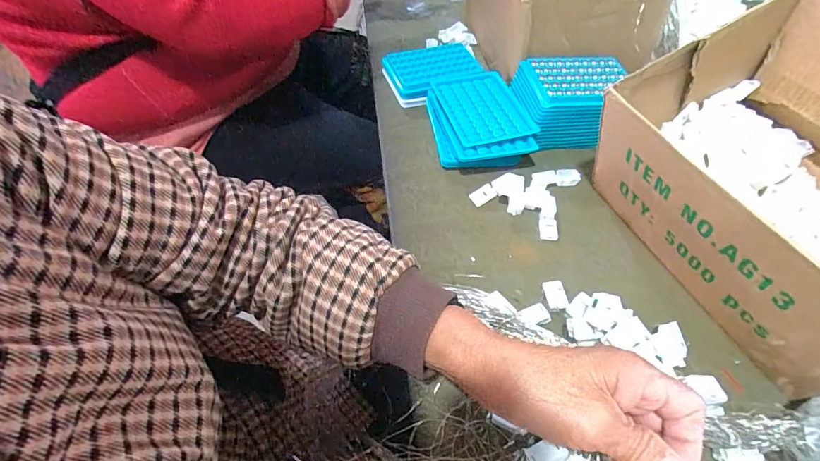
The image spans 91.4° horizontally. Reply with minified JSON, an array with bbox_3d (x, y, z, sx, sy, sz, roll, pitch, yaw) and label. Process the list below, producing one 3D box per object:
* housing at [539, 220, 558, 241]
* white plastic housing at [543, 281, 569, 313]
[{"bbox_3d":[0.149,-0.002,0.429,0.019,0.004,0.025,6,53,3],"label":"housing"},{"bbox_3d":[0.134,0.061,0.371,0.018,0.011,0.029,-5,53,-5],"label":"white plastic housing"}]

